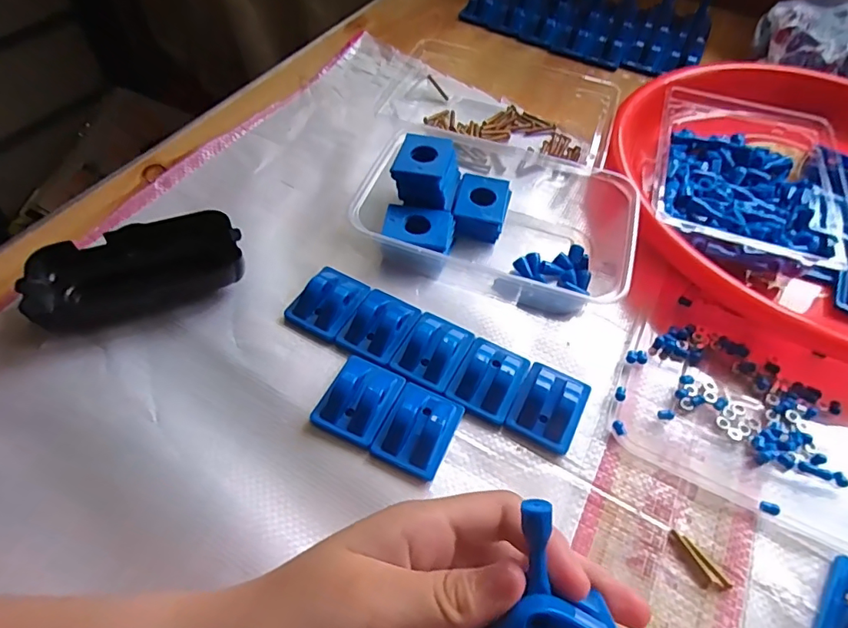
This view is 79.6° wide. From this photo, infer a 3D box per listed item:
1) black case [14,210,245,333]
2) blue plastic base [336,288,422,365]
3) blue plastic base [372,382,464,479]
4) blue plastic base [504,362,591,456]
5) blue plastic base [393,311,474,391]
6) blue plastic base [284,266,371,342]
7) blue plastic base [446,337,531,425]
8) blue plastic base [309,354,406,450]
[{"bbox_3d":[-0.164,-0.026,0.295,0.110,0.029,0.052,-18,57,-16],"label":"black case"},{"bbox_3d":[-0.023,0.005,0.291,0.035,0.015,0.045,24,56,14],"label":"blue plastic base"},{"bbox_3d":[-0.002,0.055,0.252,0.033,0.012,0.044,22,56,13],"label":"blue plastic base"},{"bbox_3d":[0.067,0.047,0.267,0.034,0.016,0.043,25,57,15],"label":"blue plastic base"},{"bbox_3d":[0.006,0.017,0.281,0.034,0.010,0.042,25,56,14],"label":"blue plastic base"},{"bbox_3d":[-0.054,-0.008,0.298,0.035,0.015,0.044,26,57,15],"label":"blue plastic base"},{"bbox_3d":[0.036,0.033,0.275,0.033,0.012,0.042,26,57,15],"label":"blue plastic base"},{"bbox_3d":[-0.032,0.042,0.261,0.035,0.013,0.045,22,56,12],"label":"blue plastic base"}]

